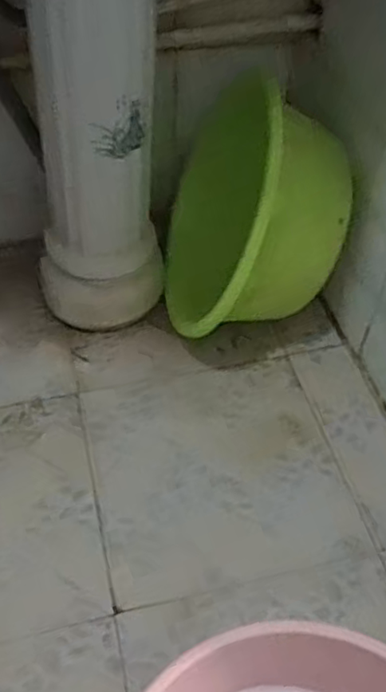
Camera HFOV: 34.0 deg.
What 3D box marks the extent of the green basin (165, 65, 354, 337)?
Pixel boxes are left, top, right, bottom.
[{"bbox_3d":[0.048,-0.176,0.869,0.156,0.327,0.288,-2,30,-38],"label":"green basin"}]

